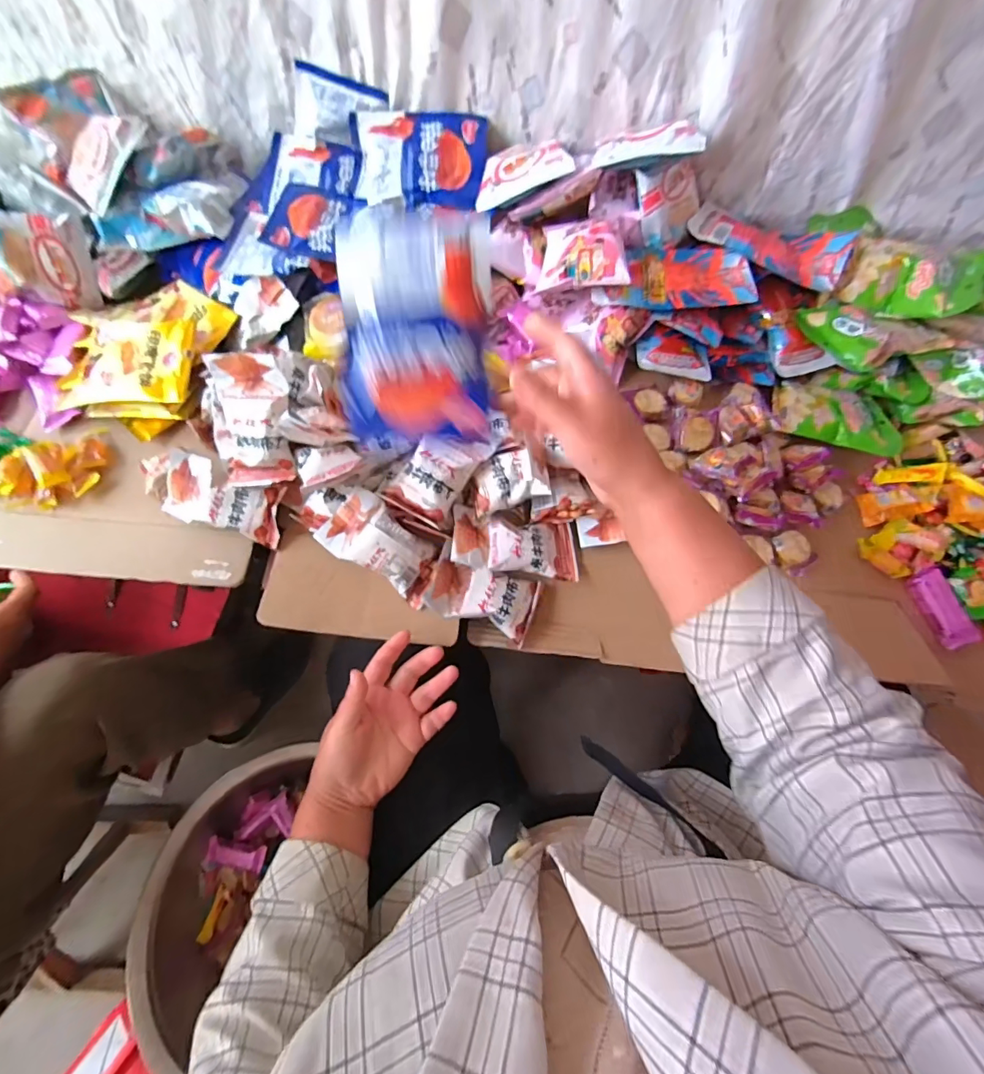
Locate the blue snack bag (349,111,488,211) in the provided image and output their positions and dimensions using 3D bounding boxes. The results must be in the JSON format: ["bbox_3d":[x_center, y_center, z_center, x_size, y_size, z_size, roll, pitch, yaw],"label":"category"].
[{"bbox_3d":[-0.096,-0.489,0.605,0.170,0.030,0.115,5,89,0],"label":"blue snack bag"}]

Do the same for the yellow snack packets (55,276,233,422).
[{"bbox_3d":[-0.431,-0.242,0.587,0.217,0.062,0.185,8,67,2],"label":"yellow snack packets"}]

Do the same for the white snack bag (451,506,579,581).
[{"bbox_3d":[0.028,0.006,0.522,0.146,0.026,0.069,8,66,-18],"label":"white snack bag"}]

